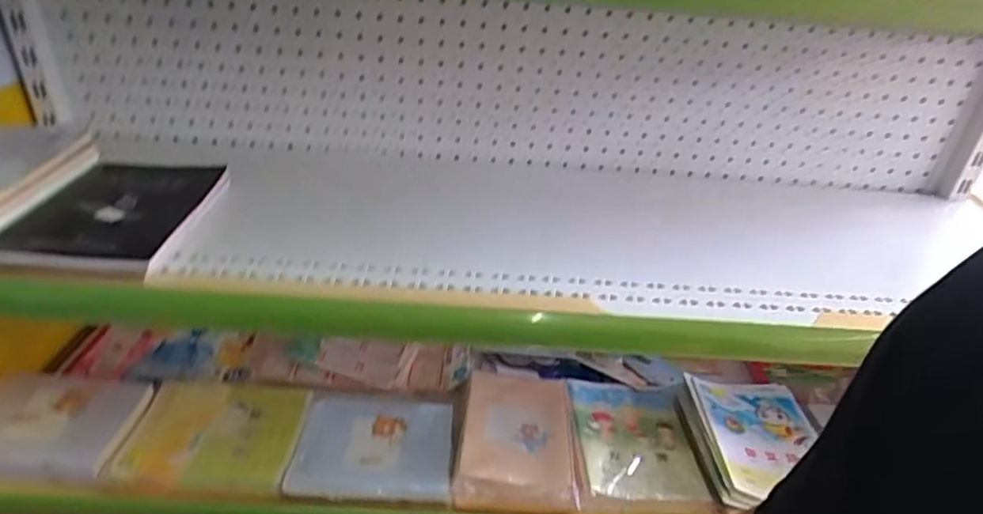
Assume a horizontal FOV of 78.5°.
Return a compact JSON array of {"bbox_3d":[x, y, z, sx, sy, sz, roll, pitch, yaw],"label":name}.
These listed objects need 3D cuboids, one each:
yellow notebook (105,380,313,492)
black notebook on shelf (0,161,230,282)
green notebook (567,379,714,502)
[{"bbox_3d":[-0.317,0.199,0.696,0.183,0.012,0.149,3,31,-4],"label":"yellow notebook"},{"bbox_3d":[-0.357,-0.046,0.581,0.144,0.019,0.209,4,31,-2],"label":"black notebook on shelf"},{"bbox_3d":[0.176,0.218,0.744,0.138,0.015,0.179,3,31,-4],"label":"green notebook"}]

